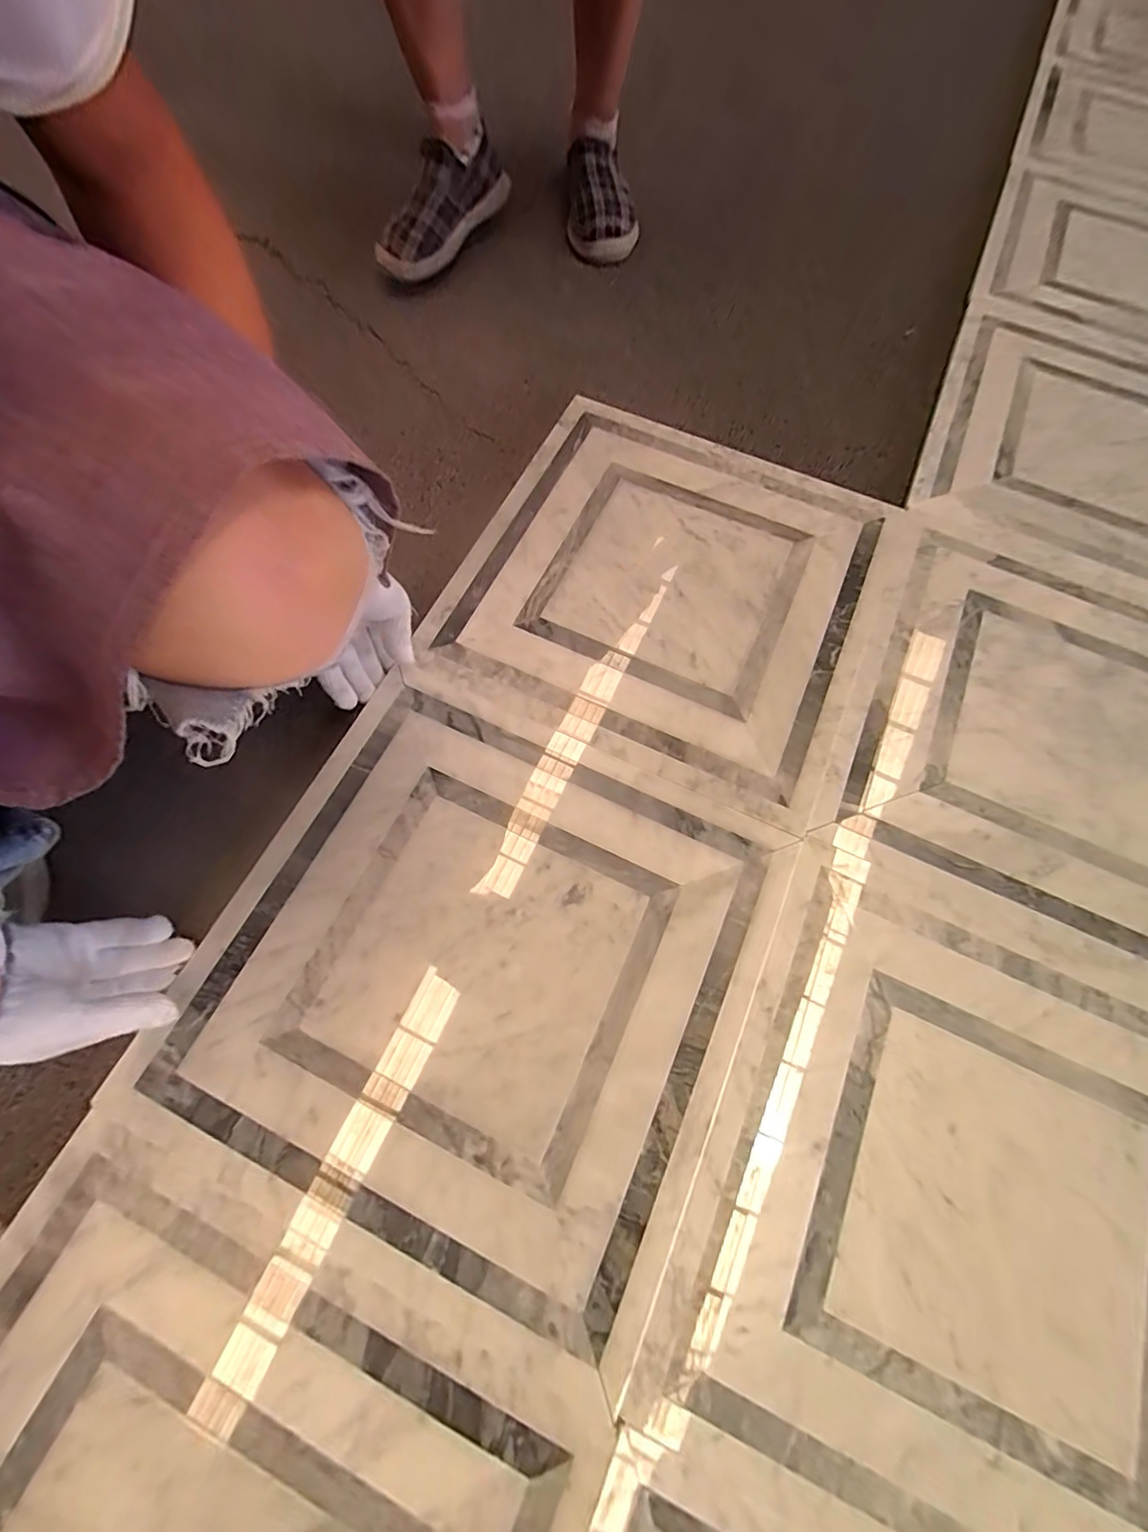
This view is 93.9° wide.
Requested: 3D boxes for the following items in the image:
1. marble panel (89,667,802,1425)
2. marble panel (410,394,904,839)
[{"bbox_3d":[-0.072,0.151,0.417,0.391,0.008,0.392,24,71,6],"label":"marble panel"},{"bbox_3d":[0.095,-0.191,0.550,0.393,0.022,0.394,24,71,6],"label":"marble panel"}]

